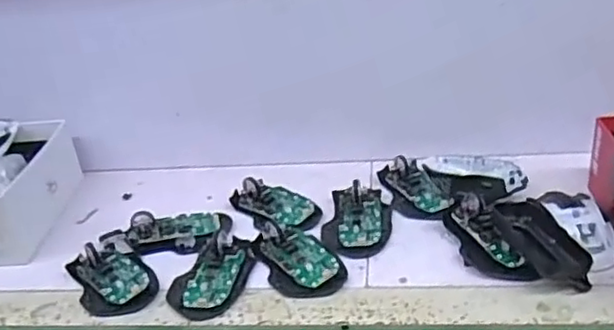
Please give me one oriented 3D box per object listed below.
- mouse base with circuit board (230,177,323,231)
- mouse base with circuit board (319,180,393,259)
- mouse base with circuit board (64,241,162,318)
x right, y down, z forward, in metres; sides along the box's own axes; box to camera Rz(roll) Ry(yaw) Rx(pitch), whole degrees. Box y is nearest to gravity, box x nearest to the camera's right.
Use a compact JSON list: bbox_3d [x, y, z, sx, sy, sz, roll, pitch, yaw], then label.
[{"bbox_3d":[-0.035,0.042,0.737,0.061,0.024,0.104,-28,36,-33],"label":"mouse base with circuit board"},{"bbox_3d":[0.053,0.051,0.694,0.075,0.034,0.108,-3,30,7],"label":"mouse base with circuit board"},{"bbox_3d":[-0.198,0.113,0.646,0.073,0.024,0.100,-20,32,-22],"label":"mouse base with circuit board"}]

